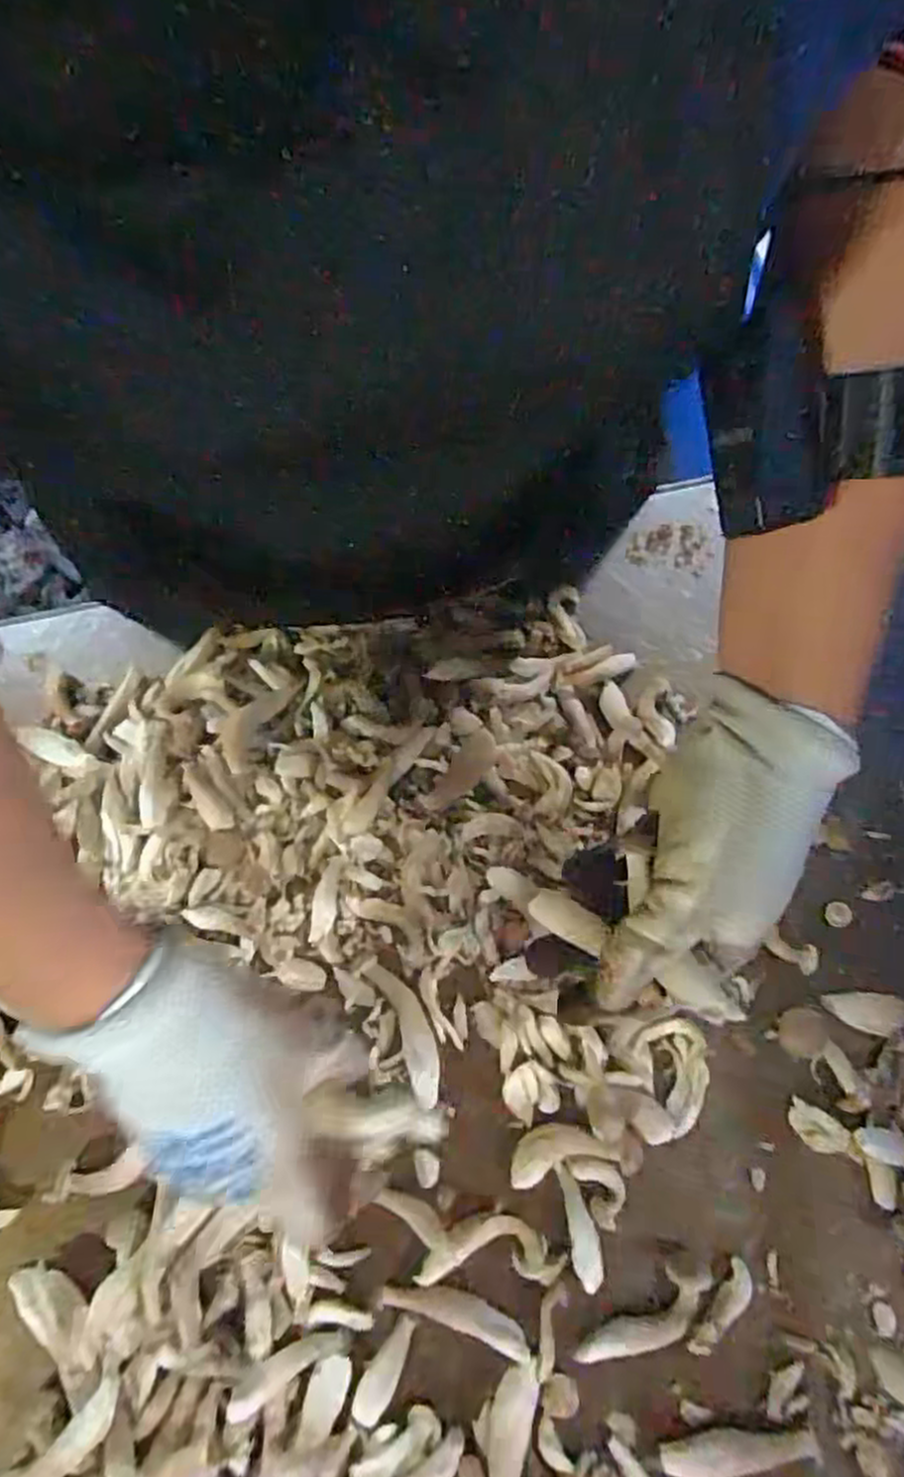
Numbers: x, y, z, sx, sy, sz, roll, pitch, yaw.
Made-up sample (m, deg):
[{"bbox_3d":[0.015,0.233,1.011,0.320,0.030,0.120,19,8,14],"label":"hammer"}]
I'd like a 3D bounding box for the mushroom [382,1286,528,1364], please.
[{"bbox_3d":[0.003,0.276,0.373,0.071,0.008,0.015,17,76,8],"label":"mushroom"}]

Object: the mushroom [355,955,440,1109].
[{"bbox_3d":[-0.024,0.151,0.410,0.021,0.010,0.079,-26,74,-5],"label":"mushroom"}]

